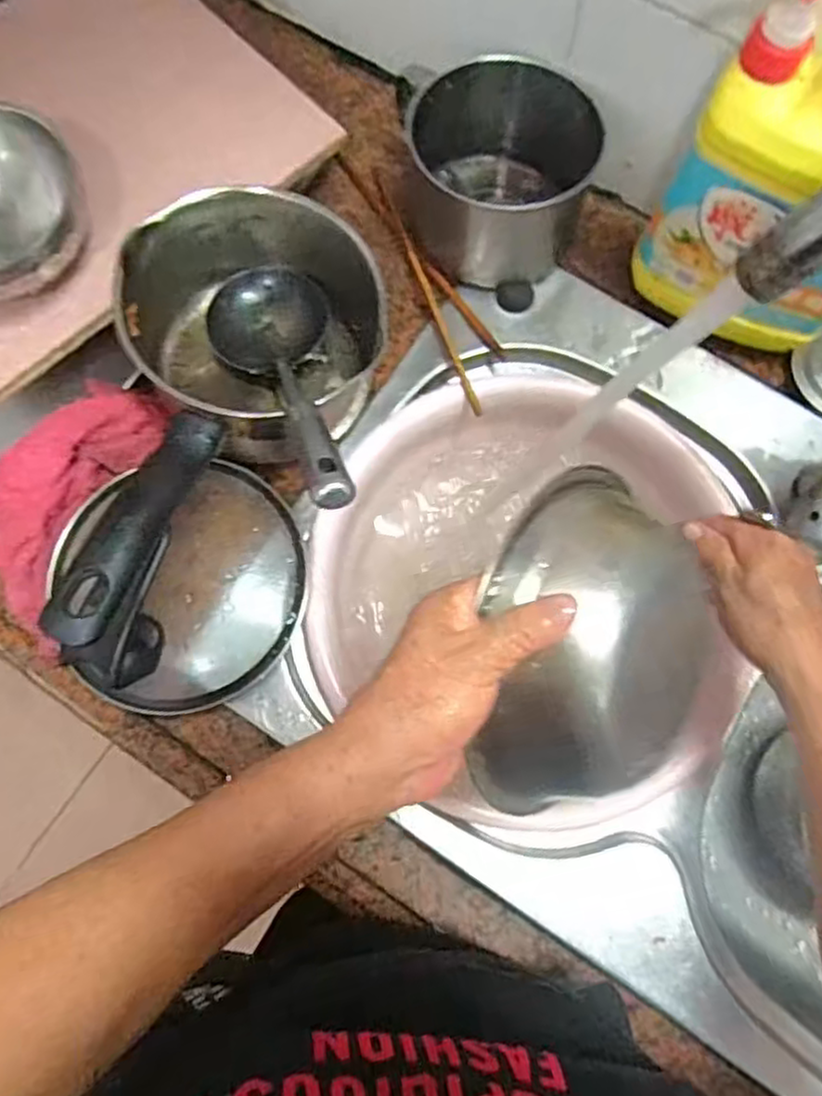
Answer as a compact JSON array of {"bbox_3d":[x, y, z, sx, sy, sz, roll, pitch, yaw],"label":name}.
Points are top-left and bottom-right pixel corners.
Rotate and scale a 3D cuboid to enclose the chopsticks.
[{"bbox_3d":[0.014,-0.225,0.579,0.044,0.014,0.269,-18,69,-19],"label":"chopsticks"}]

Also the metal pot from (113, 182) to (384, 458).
[{"bbox_3d":[-0.112,-0.157,0.505,0.150,0.105,0.175,-17,76,-4],"label":"metal pot"}]

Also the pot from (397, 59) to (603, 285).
[{"bbox_3d":[0.064,-0.283,0.555,0.137,0.097,0.126,0,76,0],"label":"pot"}]

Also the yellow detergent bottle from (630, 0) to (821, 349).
[{"bbox_3d":[0.237,-0.216,0.455,0.145,0.251,0.066,32,78,8],"label":"yellow detergent bottle"}]

